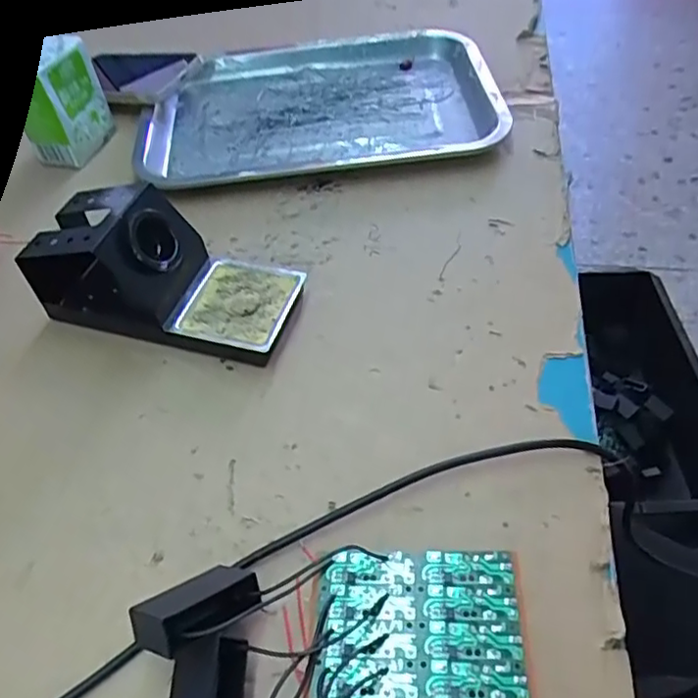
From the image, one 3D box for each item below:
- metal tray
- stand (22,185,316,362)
[{"bbox_3d":[-0.030,-0.223,0.558,0.296,0.027,0.219,-7,51,-2],"label":"metal tray"},{"bbox_3d":[-0.119,-0.050,0.397,0.165,0.072,0.074,9,52,11],"label":"stand"}]

